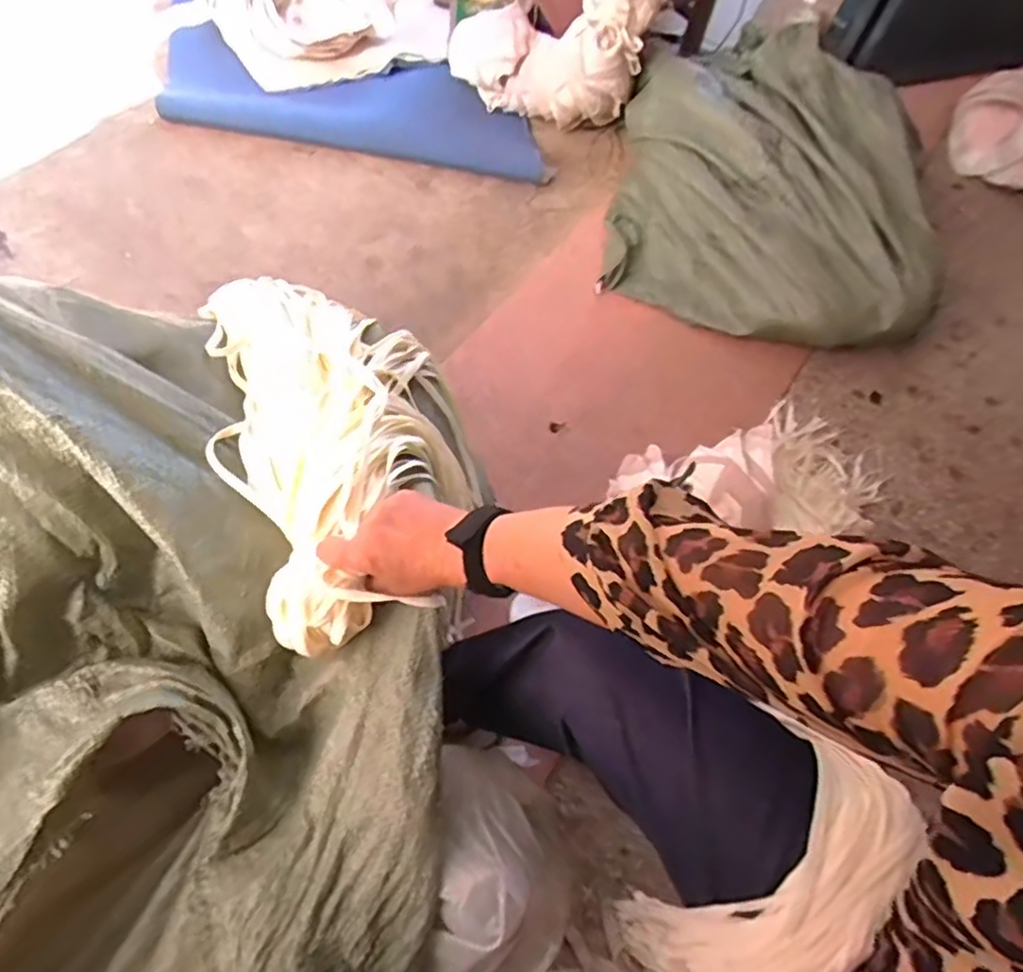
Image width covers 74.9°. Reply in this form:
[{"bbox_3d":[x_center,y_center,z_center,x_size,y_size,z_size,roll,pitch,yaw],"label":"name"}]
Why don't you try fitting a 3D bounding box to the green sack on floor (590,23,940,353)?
[{"bbox_3d":[0.481,-0.549,1.213,0.549,0.214,0.572,11,63,-3],"label":"green sack on floor"}]

